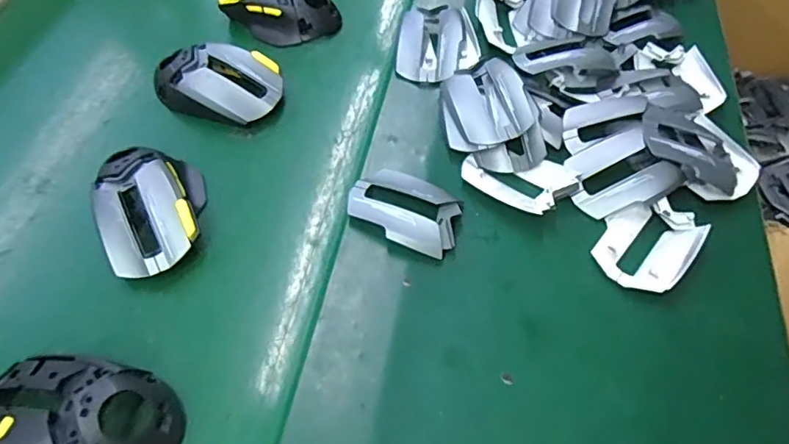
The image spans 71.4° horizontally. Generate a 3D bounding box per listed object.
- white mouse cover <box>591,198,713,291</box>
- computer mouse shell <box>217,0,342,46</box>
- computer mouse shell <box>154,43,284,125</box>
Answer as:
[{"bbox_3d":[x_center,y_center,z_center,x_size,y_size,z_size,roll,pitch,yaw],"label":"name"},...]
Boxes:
[{"bbox_3d":[0.174,0.014,0.378,0.058,0.010,0.074,37,63,21],"label":"white mouse cover"},{"bbox_3d":[-0.107,-0.199,0.516,0.106,0.035,0.060,11,57,6],"label":"computer mouse shell"},{"bbox_3d":[-0.145,-0.117,0.457,0.101,0.032,0.062,19,58,11],"label":"computer mouse shell"}]

